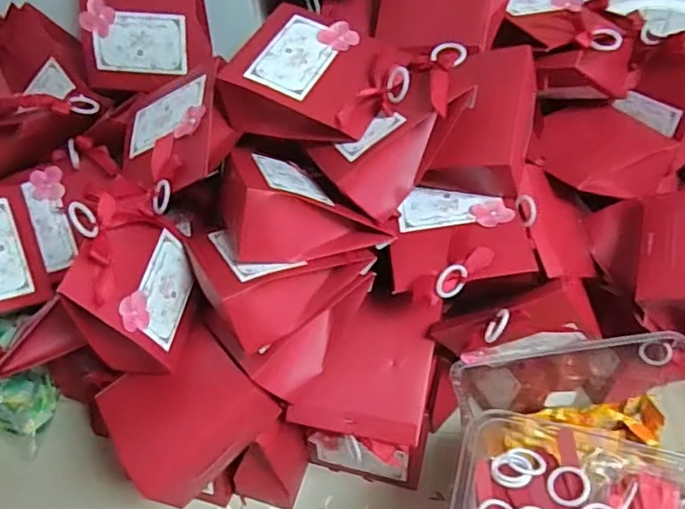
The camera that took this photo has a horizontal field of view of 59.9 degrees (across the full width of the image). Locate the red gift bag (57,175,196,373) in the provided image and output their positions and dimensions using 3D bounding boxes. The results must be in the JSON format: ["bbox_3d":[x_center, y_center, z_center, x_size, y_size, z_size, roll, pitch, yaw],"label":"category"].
[{"bbox_3d":[-0.223,0.026,0.639,0.090,0.177,0.150,0,43,1],"label":"red gift bag"}]

